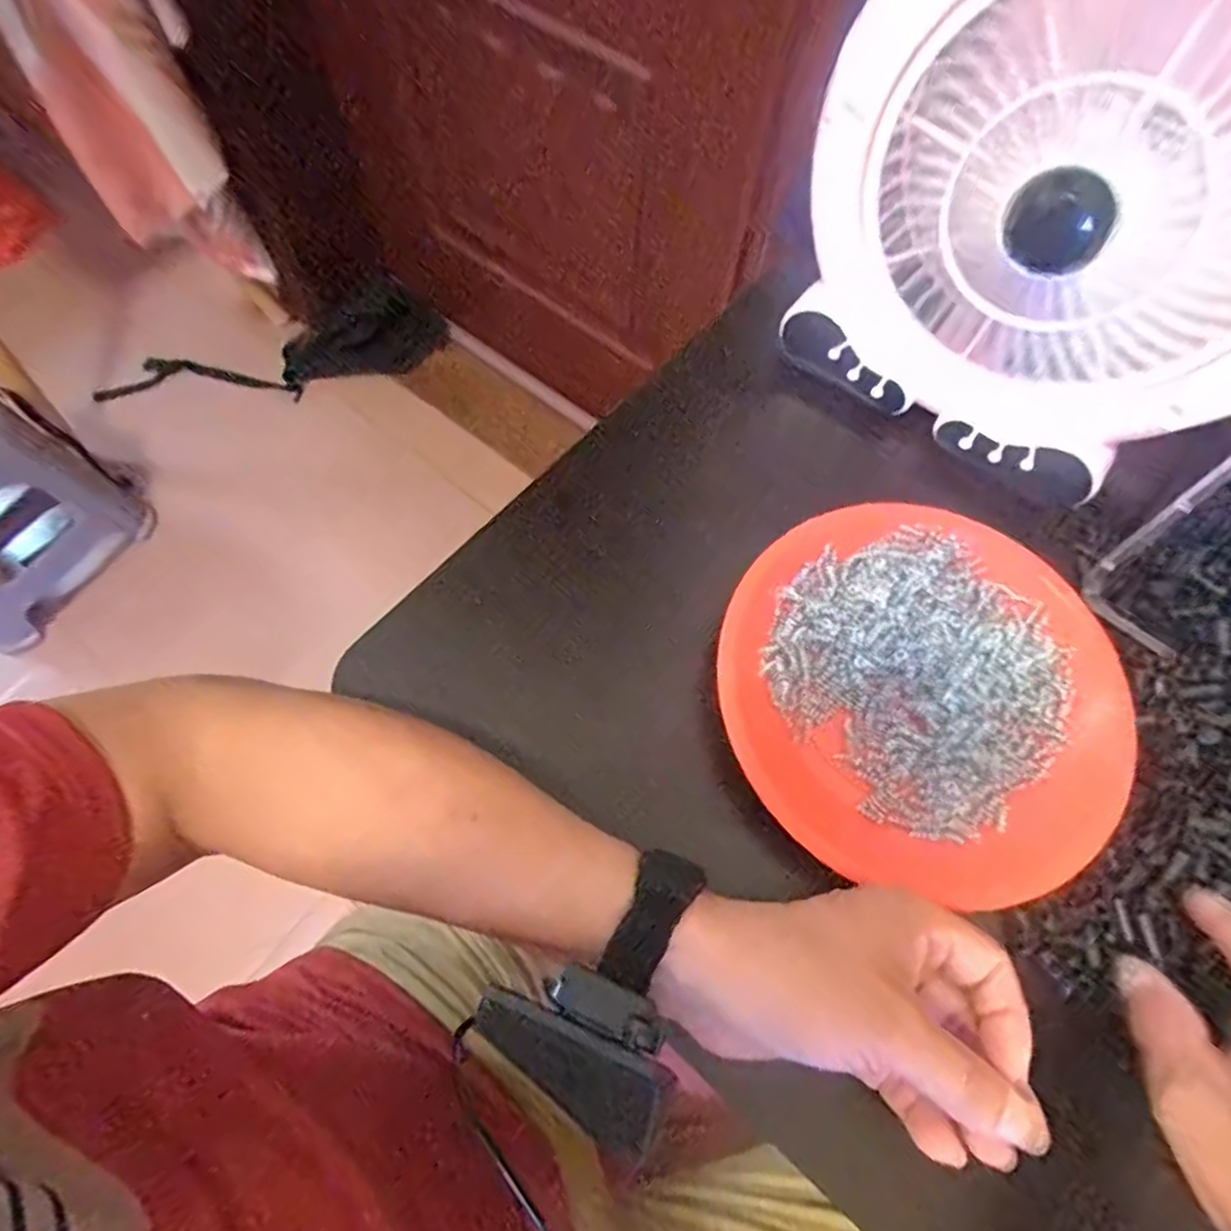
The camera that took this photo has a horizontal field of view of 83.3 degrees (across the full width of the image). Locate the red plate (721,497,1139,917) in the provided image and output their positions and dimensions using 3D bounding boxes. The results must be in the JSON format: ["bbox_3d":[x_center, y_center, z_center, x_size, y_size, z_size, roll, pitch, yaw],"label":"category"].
[{"bbox_3d":[0.150,0.035,0.344,0.187,0.021,0.187,0,68,-1],"label":"red plate"}]

